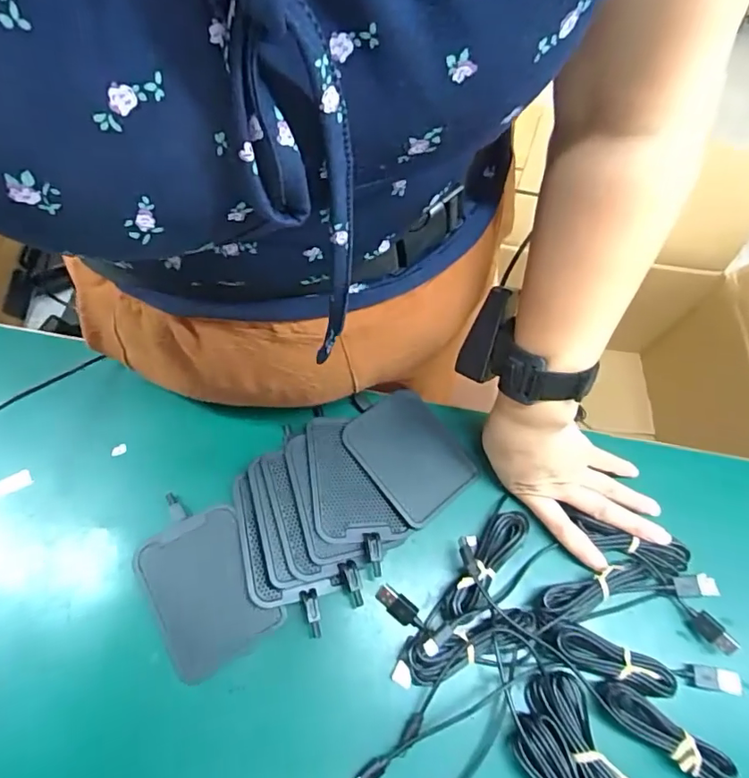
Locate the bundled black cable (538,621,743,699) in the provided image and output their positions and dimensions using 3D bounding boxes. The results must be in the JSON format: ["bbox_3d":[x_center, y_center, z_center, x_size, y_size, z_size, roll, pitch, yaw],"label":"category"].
[{"bbox_3d":[0.189,0.196,0.363,0.147,0.017,0.029,15,63,4],"label":"bundled black cable"}]

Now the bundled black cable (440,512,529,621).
[{"bbox_3d":[0.082,0.131,0.387,0.023,0.026,0.092,37,67,15],"label":"bundled black cable"}]

